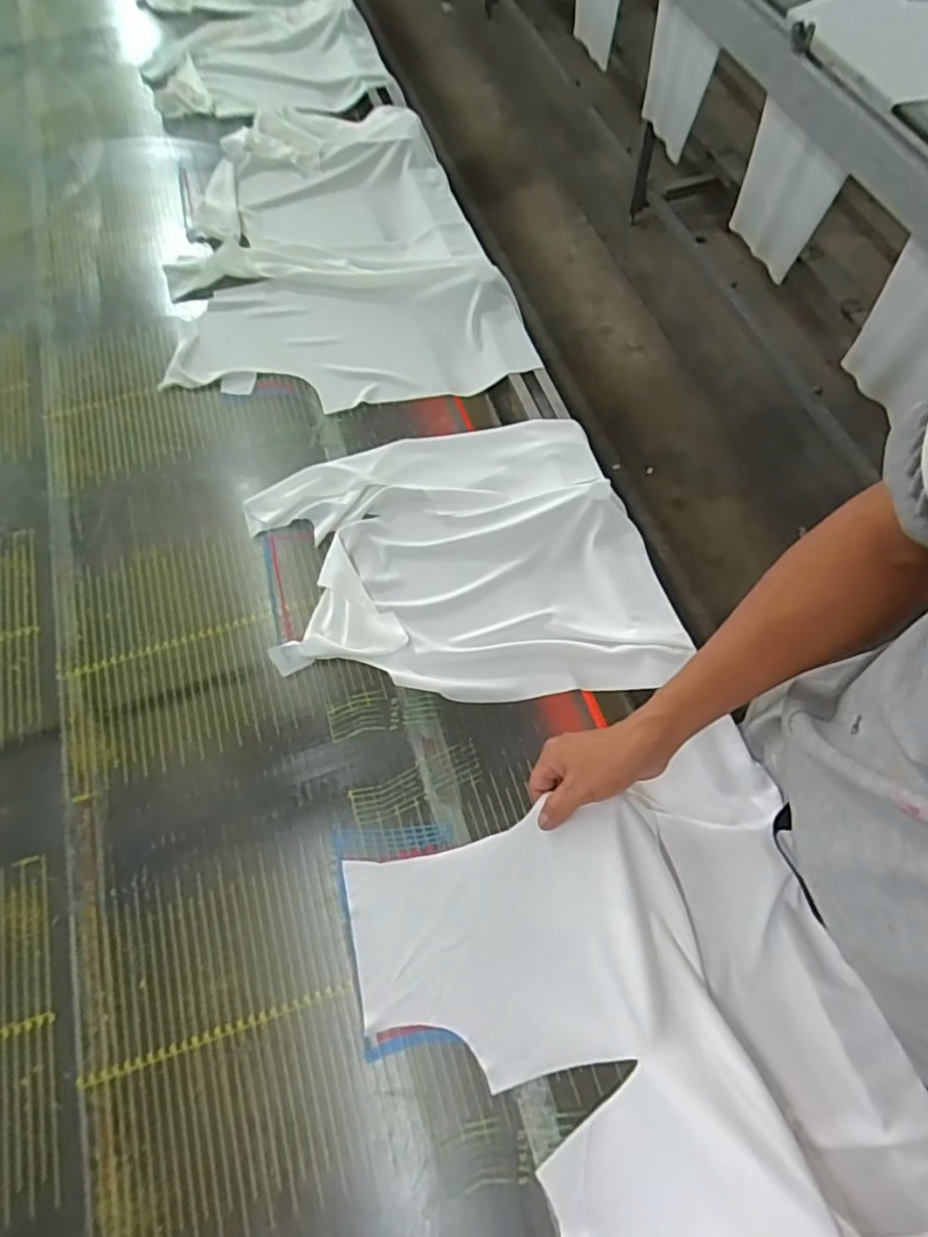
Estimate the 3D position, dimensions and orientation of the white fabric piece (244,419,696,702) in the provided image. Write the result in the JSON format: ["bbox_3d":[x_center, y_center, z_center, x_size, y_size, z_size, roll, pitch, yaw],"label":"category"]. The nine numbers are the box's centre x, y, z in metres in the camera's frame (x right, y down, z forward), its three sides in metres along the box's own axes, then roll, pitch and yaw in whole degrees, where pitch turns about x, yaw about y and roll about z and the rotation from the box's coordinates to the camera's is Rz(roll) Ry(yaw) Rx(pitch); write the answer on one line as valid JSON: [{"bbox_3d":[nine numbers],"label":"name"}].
[{"bbox_3d":[-0.017,-0.070,0.702,0.437,0.033,0.353,-11,66,-2],"label":"white fabric piece"}]

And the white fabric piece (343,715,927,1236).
[{"bbox_3d":[0.140,0.340,0.504,0.400,0.072,0.394,-19,67,-6],"label":"white fabric piece"}]

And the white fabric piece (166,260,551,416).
[{"bbox_3d":[-0.157,-0.402,0.863,0.501,0.046,0.233,1,66,3],"label":"white fabric piece"}]

